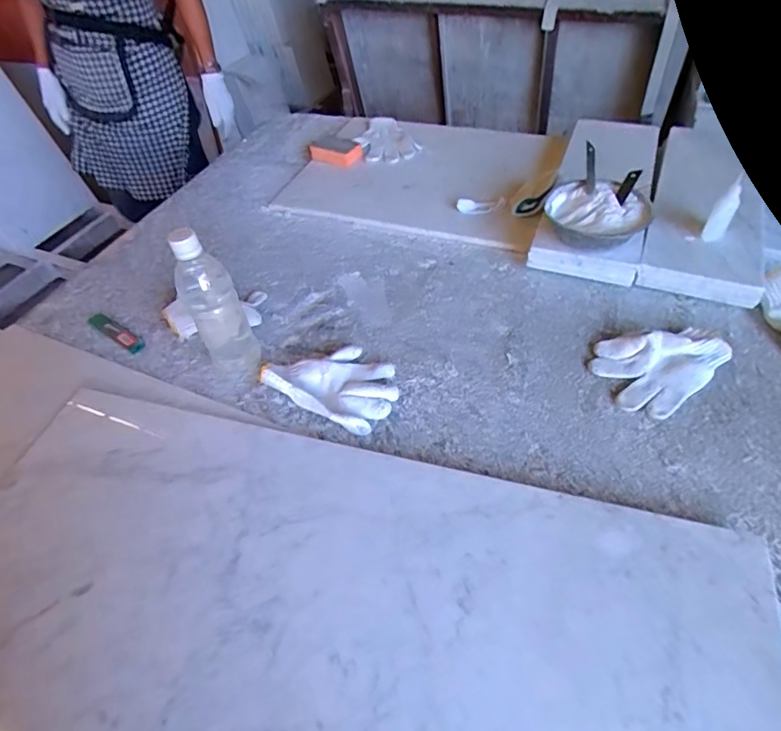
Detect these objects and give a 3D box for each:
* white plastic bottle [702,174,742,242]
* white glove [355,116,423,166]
[{"bbox_3d":[0.469,-0.217,0.698,0.027,0.086,0.025,27,57,27],"label":"white plastic bottle"},{"bbox_3d":[-0.016,-0.490,1.077,0.109,0.026,0.174,-22,50,-12],"label":"white glove"}]

